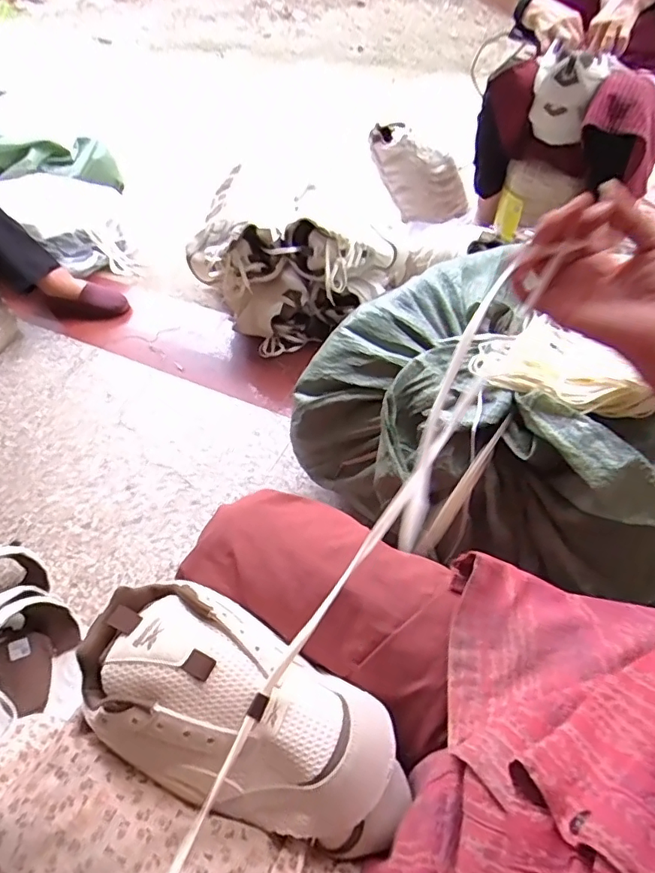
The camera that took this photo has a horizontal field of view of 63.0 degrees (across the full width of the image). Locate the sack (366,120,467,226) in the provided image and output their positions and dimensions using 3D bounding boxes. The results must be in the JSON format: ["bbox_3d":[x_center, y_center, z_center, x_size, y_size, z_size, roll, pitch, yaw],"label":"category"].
[{"bbox_3d":[0.260,-0.749,1.528,0.186,0.323,0.055,-5,52,34],"label":"sack"}]

